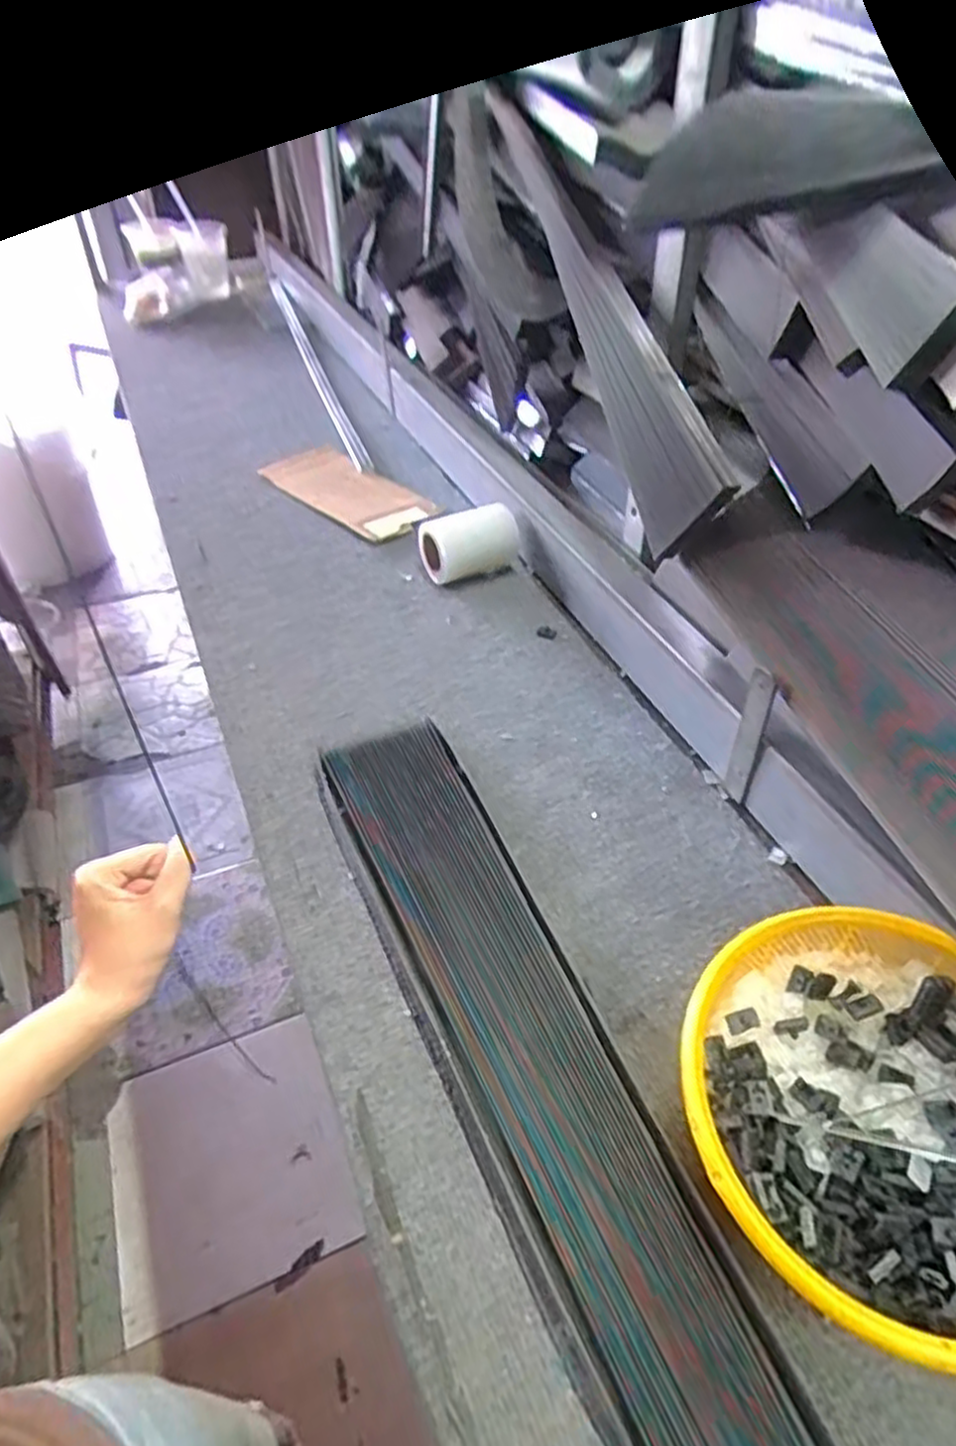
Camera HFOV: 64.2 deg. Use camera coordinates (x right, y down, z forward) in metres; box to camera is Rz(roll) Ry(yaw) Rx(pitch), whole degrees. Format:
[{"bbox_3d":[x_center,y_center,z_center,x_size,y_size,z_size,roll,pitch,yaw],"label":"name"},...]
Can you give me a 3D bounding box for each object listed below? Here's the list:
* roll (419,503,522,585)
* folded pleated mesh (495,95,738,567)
[{"bbox_3d":[-0.010,-0.215,0.926,0.120,0.062,0.067,-14,45,-17],"label":"roll"},{"bbox_3d":[0.104,-0.413,0.726,0.038,0.082,0.570,-10,67,-13],"label":"folded pleated mesh"}]

